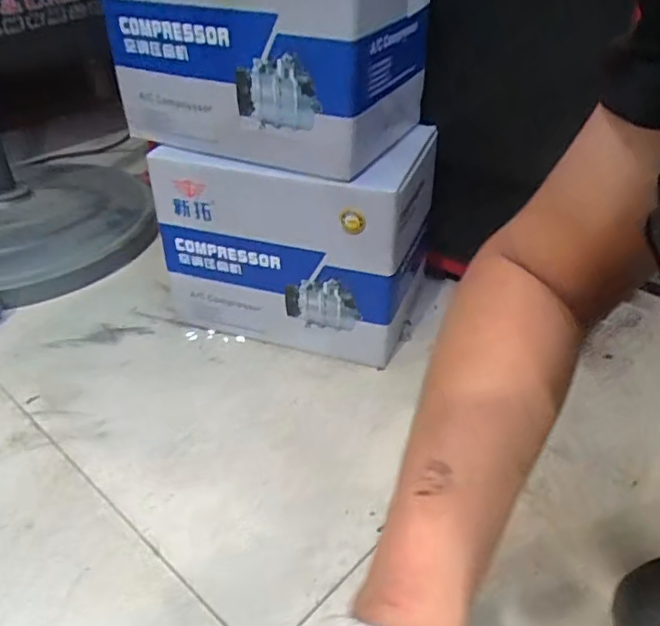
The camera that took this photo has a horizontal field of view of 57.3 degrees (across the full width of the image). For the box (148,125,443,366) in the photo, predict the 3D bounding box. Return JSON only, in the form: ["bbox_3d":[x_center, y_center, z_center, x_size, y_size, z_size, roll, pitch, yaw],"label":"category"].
[{"bbox_3d":[-0.035,-0.089,0.717,0.281,0.223,0.151,11,37,15],"label":"box"}]

